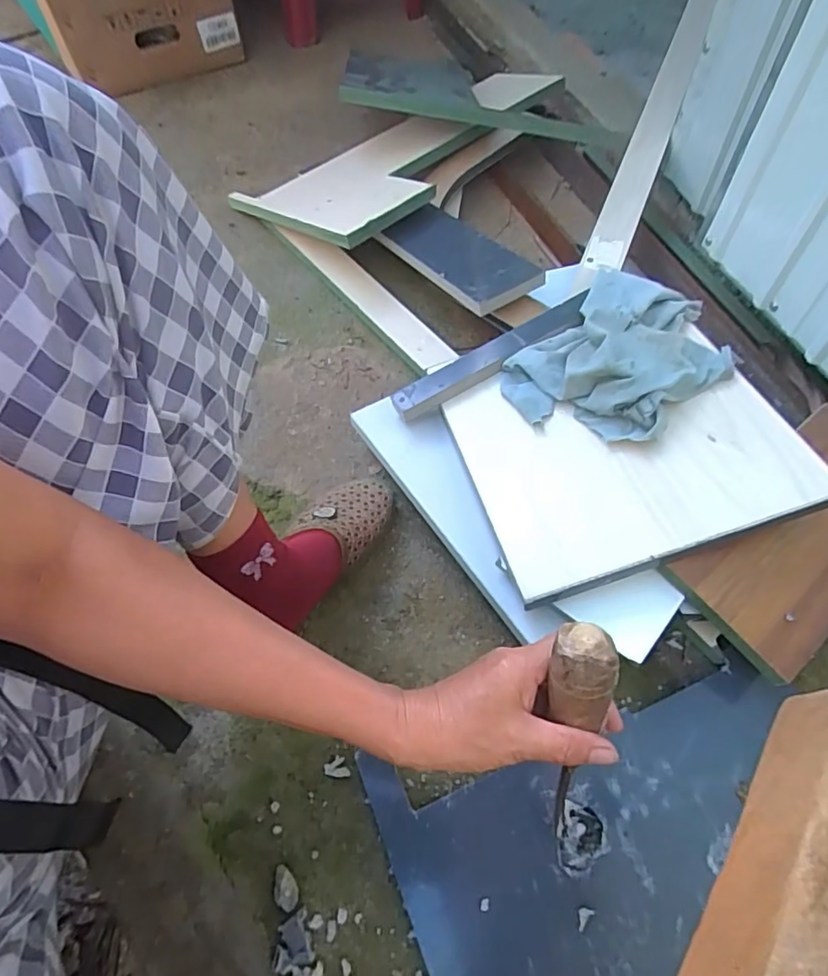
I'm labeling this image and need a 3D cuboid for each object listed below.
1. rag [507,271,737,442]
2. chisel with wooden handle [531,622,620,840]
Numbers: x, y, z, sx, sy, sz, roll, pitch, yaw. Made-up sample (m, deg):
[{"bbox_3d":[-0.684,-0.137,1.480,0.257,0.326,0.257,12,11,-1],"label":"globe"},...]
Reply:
[{"bbox_3d":[0.214,-0.140,0.577,0.180,0.061,0.236,36,67,26],"label":"rag"},{"bbox_3d":[0.101,0.170,0.372,0.038,0.249,0.033,-28,48,-17],"label":"chisel with wooden handle"}]

